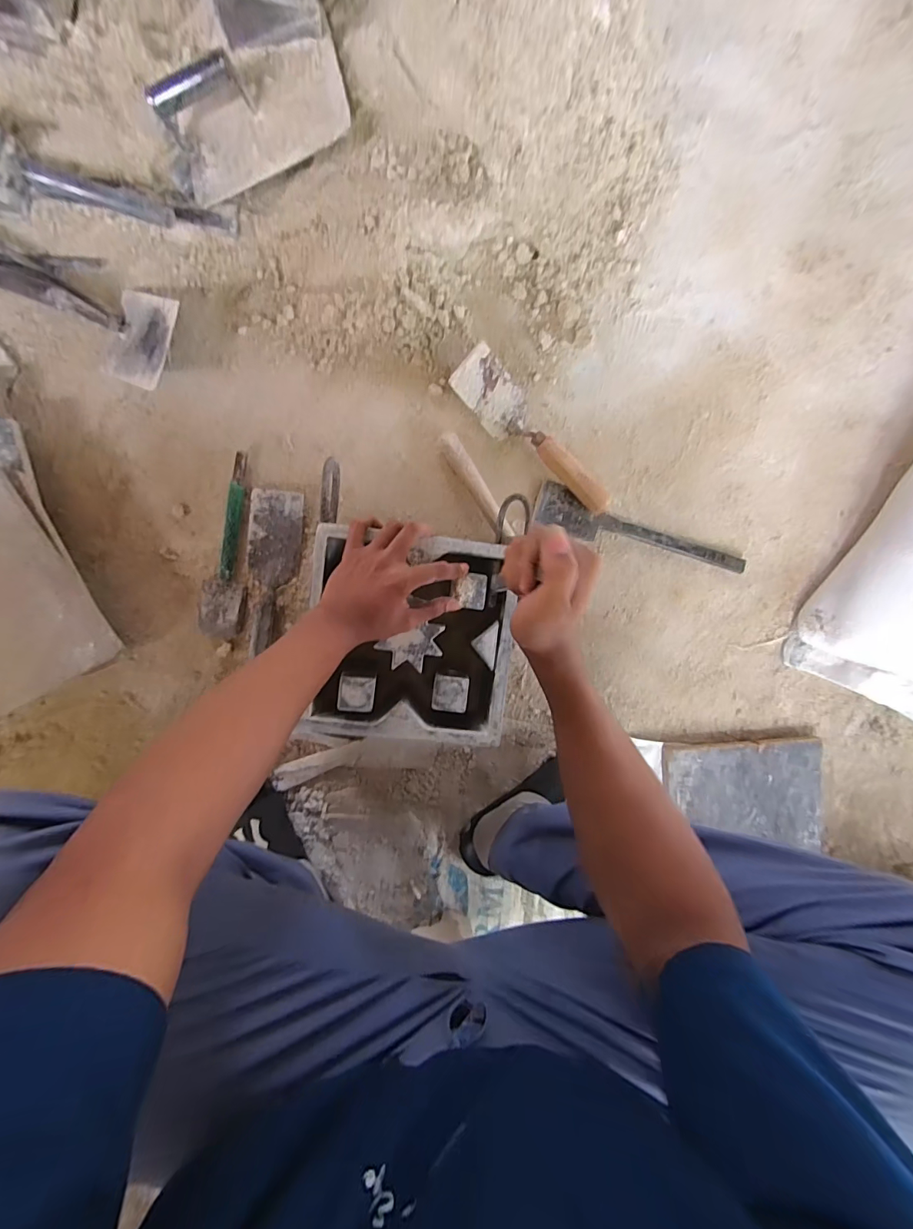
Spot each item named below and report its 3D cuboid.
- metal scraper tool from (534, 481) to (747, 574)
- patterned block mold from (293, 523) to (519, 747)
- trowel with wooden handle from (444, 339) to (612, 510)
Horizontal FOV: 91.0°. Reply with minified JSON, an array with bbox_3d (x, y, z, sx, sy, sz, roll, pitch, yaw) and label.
[{"bbox_3d":[0.265,-0.109,0.646,0.316,0.014,0.056,19,91,-6],"label":"metal scraper tool"},{"bbox_3d":[-0.046,0.026,0.546,0.204,0.103,0.225,6,92,-5],"label":"patterned block mold"},{"bbox_3d":[0.112,-0.244,0.606,0.256,0.055,0.071,38,89,-6],"label":"trowel with wooden handle"}]

